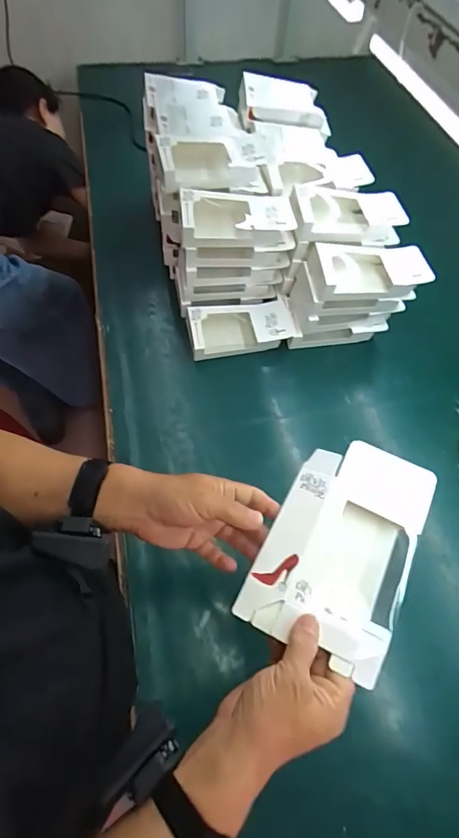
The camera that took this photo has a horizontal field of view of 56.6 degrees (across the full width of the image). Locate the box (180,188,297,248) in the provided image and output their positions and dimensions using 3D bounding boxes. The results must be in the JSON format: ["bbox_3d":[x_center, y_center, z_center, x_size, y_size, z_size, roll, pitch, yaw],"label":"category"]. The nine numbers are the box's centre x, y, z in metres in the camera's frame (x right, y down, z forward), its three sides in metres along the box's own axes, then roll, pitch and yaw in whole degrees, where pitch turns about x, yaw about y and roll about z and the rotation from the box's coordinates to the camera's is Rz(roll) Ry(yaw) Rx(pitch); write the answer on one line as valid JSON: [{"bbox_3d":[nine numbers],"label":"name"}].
[{"bbox_3d":[0.012,-0.337,0.716,0.188,0.043,0.099,-2,60,-4],"label":"box"}]

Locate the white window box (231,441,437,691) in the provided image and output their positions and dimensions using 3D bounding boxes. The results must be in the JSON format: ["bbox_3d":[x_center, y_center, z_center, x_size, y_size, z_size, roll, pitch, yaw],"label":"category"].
[{"bbox_3d":[0.111,0.121,0.425,0.131,0.031,0.212,26,63,12],"label":"white window box"}]

